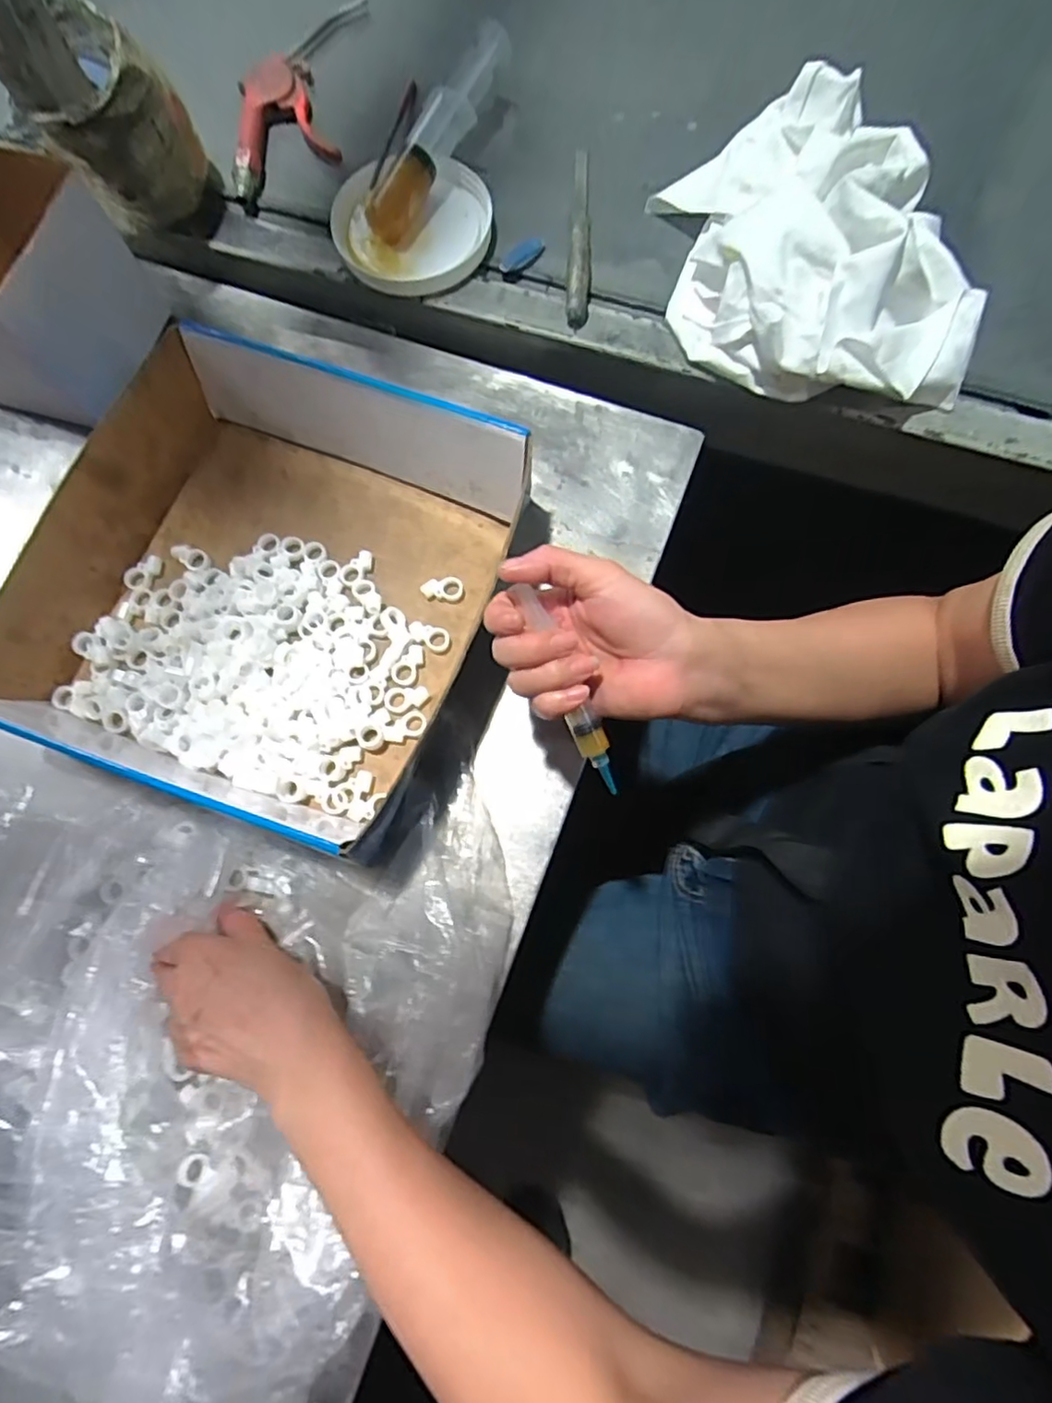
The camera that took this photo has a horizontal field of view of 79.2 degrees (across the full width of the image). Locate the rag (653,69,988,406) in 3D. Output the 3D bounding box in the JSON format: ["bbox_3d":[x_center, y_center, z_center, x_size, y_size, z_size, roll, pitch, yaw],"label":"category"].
[{"bbox_3d":[0.211,-0.336,0.459,0.194,0.067,0.245,-6,77,0],"label":"rag"}]

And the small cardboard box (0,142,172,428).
[{"bbox_3d":[-0.375,-0.315,0.474,0.140,0.110,0.150,15,77,4],"label":"small cardboard box"}]

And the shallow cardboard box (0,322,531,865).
[{"bbox_3d":[-0.175,-0.081,0.436,0.281,0.072,0.303,20,78,6],"label":"shallow cardboard box"}]

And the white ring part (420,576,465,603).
[{"bbox_3d":[-0.061,-0.082,0.464,0.030,0.008,0.019,1,77,1],"label":"white ring part"}]

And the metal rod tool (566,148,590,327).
[{"bbox_3d":[0.041,-0.367,0.505,0.017,0.018,0.158,1,77,1],"label":"metal rod tool"}]

